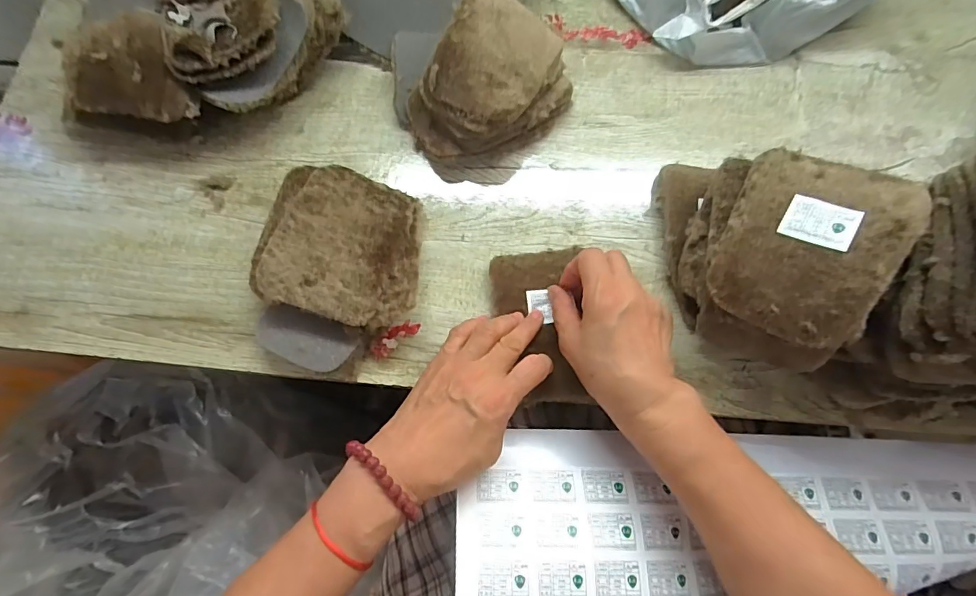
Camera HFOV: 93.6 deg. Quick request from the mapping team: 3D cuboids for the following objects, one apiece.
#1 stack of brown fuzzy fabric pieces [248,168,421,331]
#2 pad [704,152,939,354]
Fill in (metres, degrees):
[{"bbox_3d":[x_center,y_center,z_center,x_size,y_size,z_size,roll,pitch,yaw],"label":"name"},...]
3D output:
[{"bbox_3d":[-0.117,-0.041,0.384,0.132,0.052,0.123,13,74,5],"label":"stack of brown fuzzy fabric pieces"},{"bbox_3d":[0.211,-0.037,0.303,0.099,0.014,0.123,29,86,30],"label":"pad"}]

